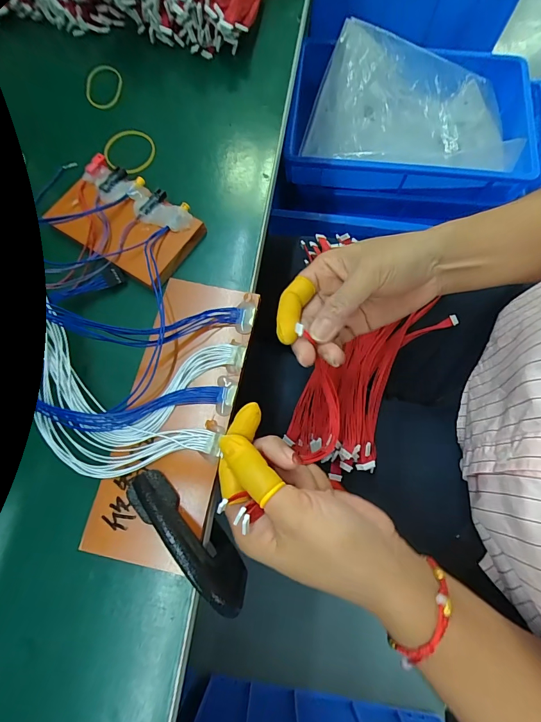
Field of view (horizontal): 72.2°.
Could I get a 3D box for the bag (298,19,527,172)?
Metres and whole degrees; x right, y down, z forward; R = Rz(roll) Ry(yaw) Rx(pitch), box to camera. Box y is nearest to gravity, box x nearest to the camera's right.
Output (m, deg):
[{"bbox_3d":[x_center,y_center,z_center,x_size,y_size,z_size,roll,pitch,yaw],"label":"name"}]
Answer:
[{"bbox_3d":[0.260,-0.470,0.686,0.370,0.106,0.264,8,72,3],"label":"bag"}]

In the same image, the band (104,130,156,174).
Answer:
[{"bbox_3d":[-0.132,-0.198,0.349,0.052,0.005,0.049,0,71,0],"label":"band"}]

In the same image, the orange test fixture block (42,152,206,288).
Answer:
[{"bbox_3d":[-0.122,-0.118,0.309,0.116,0.018,0.072,31,74,10],"label":"orange test fixture block"}]

